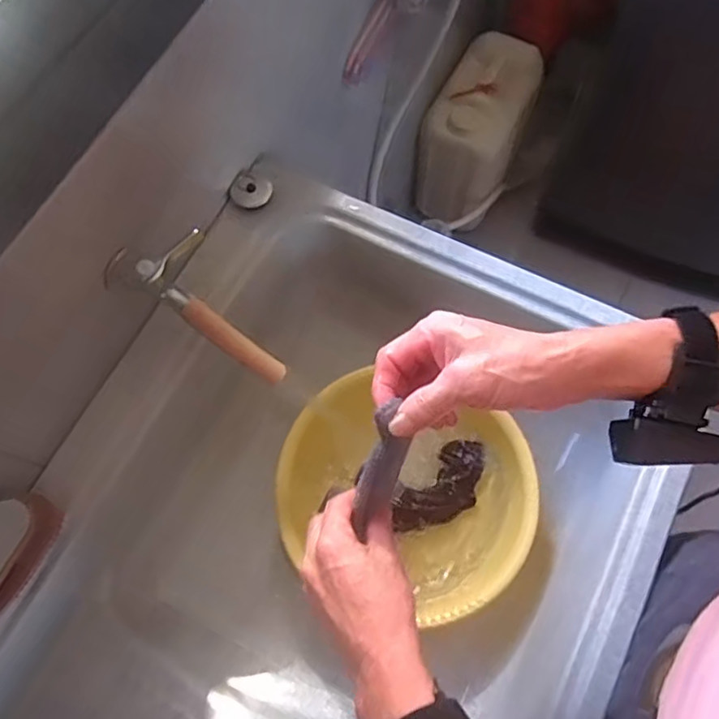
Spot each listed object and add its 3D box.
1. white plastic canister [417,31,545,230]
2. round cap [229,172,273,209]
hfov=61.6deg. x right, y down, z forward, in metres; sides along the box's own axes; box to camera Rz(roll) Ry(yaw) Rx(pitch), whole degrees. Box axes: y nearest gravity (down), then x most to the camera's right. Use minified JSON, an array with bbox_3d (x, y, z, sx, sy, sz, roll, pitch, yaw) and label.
[{"bbox_3d":[0.267,-0.516,1.375,0.191,0.331,0.271,24,73,10],"label":"white plastic canister"},{"bbox_3d":[-0.122,-0.191,0.682,0.047,0.016,0.038,-28,72,-8],"label":"round cap"}]

